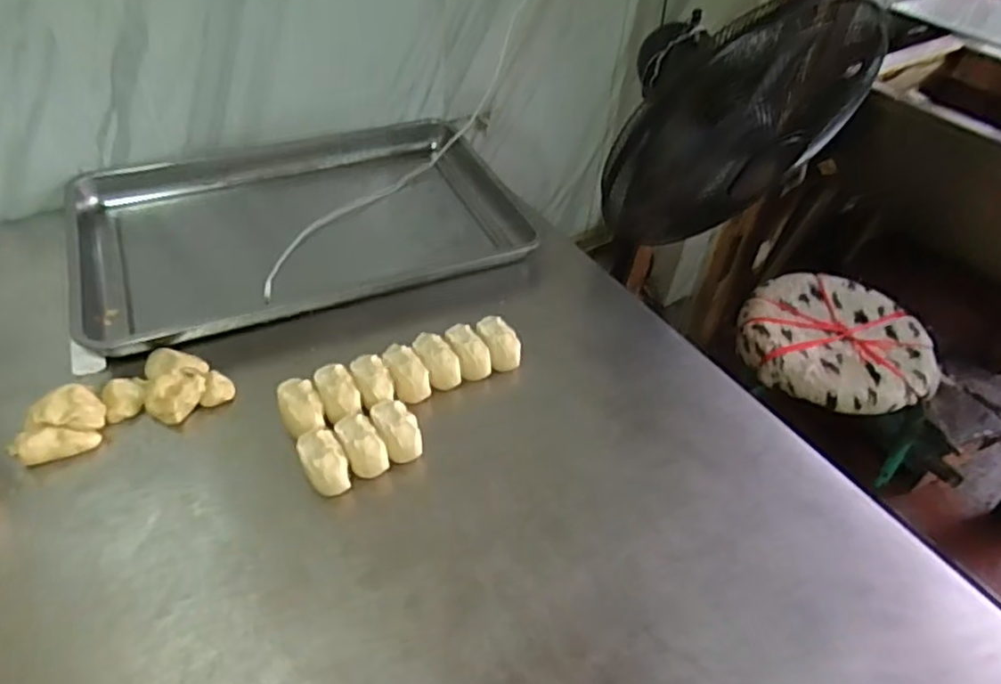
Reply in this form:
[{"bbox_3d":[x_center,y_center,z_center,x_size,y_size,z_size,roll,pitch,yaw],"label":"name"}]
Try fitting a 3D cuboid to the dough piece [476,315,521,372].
[{"bbox_3d":[-0.001,0.002,0.833,0.047,0.046,0.077,-14,47,-15],"label":"dough piece"}]

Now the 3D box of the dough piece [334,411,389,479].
[{"bbox_3d":[-0.147,0.115,0.712,0.040,0.051,0.078,-22,49,-22],"label":"dough piece"}]

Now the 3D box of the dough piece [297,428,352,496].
[{"bbox_3d":[-0.182,0.131,0.696,0.043,0.046,0.074,-19,48,-20],"label":"dough piece"}]

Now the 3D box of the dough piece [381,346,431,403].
[{"bbox_3d":[-0.111,0.043,0.792,0.041,0.051,0.076,-18,48,-19],"label":"dough piece"}]

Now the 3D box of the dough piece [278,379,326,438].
[{"bbox_3d":[-0.219,0.080,0.740,0.044,0.047,0.073,-17,47,-17],"label":"dough piece"}]

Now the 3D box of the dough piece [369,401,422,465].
[{"bbox_3d":[-0.112,0.101,0.729,0.042,0.048,0.075,-18,48,-19],"label":"dough piece"}]

